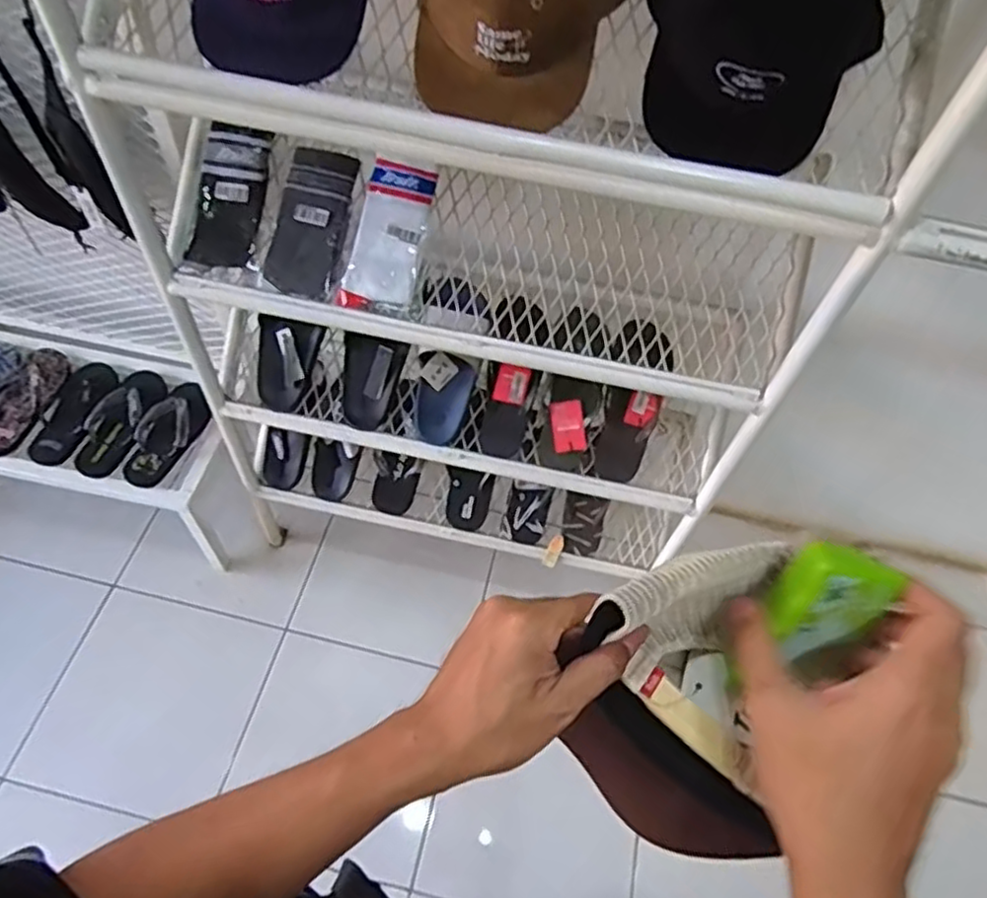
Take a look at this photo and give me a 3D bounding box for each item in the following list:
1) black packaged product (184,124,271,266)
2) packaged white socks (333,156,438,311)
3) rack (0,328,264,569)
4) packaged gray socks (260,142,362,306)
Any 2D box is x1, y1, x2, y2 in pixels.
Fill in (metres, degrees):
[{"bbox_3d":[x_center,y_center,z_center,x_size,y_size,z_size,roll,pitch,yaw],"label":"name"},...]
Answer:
[{"bbox_3d":[-0.358,-0.340,0.941,0.094,0.039,0.191,15,92,5],"label":"black packaged product"},{"bbox_3d":[-0.138,-0.279,0.924,0.091,0.025,0.199,17,91,6],"label":"packaged white socks"},{"bbox_3d":[-0.973,-0.048,1.511,0.977,0.326,0.346,9,56,1],"label":"rack"},{"bbox_3d":[-0.242,-0.303,0.926,0.094,0.029,0.195,13,88,3],"label":"packaged gray socks"}]

